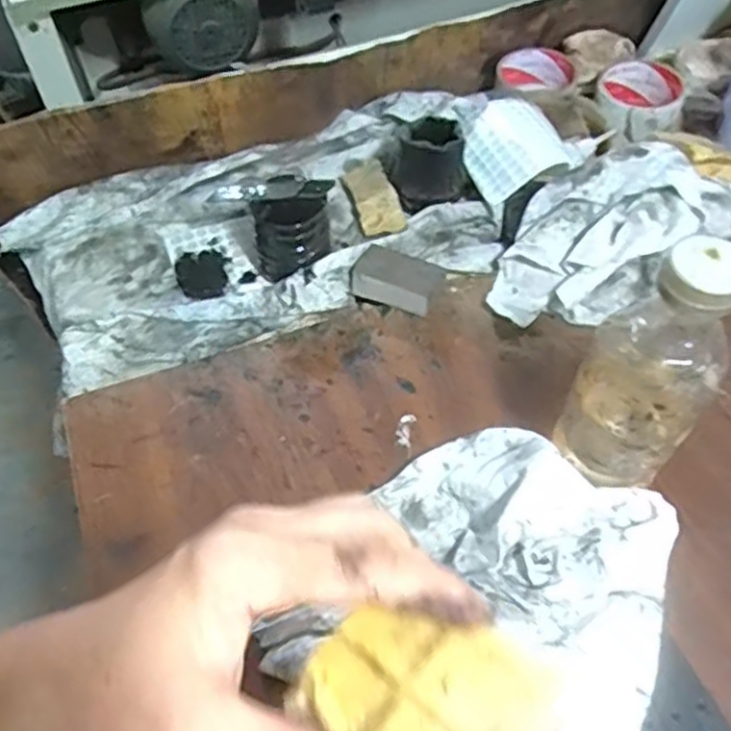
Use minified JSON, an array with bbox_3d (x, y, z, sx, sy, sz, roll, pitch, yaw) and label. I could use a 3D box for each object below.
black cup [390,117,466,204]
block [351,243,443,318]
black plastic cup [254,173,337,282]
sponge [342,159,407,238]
[{"bbox_3d":[0.058,-0.182,0.665,0.070,0.052,0.058,-1,56,1],"label":"black cup"},{"bbox_3d":[0.025,-0.071,0.613,0.070,0.019,0.044,18,58,13],"label":"block"},{"bbox_3d":[-0.061,-0.113,0.616,0.063,0.056,0.066,-1,56,1],"label":"black plastic cup"},{"bbox_3d":[0.006,-0.156,0.679,0.038,0.013,0.091,-15,57,-9],"label":"sponge"}]

